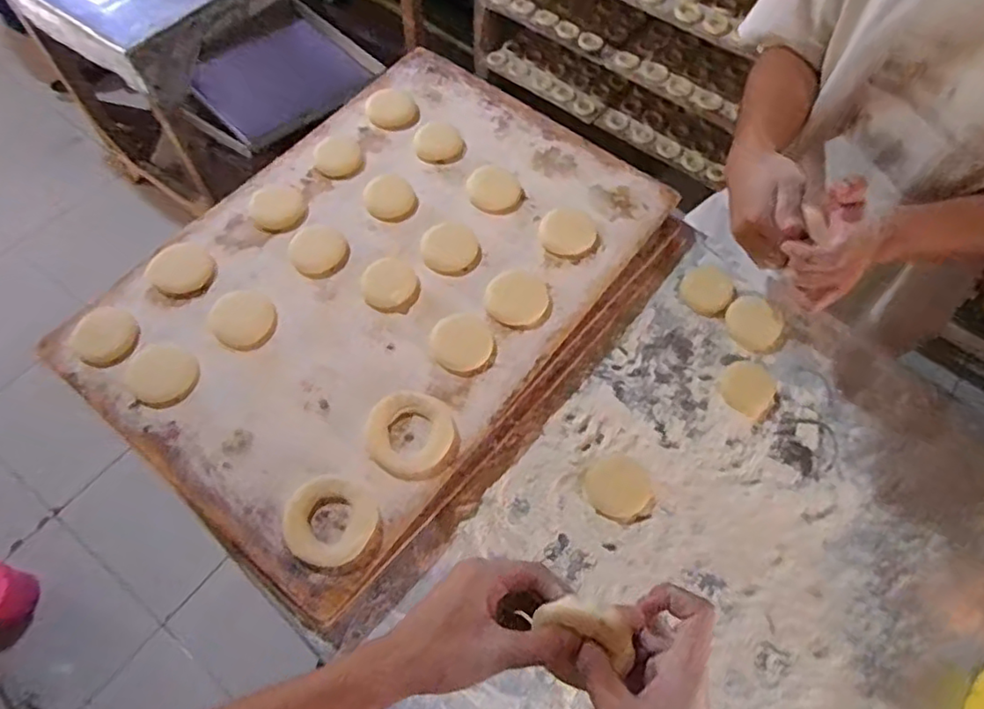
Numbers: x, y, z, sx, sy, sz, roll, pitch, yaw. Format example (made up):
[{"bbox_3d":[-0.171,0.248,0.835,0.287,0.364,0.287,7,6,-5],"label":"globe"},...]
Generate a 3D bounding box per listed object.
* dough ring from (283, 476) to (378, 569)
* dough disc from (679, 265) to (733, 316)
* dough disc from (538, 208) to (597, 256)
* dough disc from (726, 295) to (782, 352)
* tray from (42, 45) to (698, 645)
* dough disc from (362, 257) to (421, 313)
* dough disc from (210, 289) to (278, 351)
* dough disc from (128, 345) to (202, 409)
[{"bbox_3d":[-0.148,0.151,0.557,0.082,0.008,0.076,0,62,-1],"label":"dough ring"},{"bbox_3d":[0.254,-0.076,0.724,0.057,0.012,0.058,0,62,-1],"label":"dough disc"},{"bbox_3d":[0.089,-0.143,0.710,0.065,0.004,0.067,0,62,-1],"label":"dough disc"},{"bbox_3d":[0.302,-0.037,0.707,0.060,0.009,0.068,31,66,14],"label":"dough disc"},{"bbox_3d":[-0.115,-0.081,0.697,0.435,0.059,0.596,36,67,17],"label":"tray"},{"bbox_3d":[-0.111,-0.077,0.671,0.059,0.007,0.069,-19,64,-11],"label":"dough disc"},{"bbox_3d":[-0.264,-0.038,0.651,0.068,0.007,0.065,0,62,-1],"label":"dough disc"},{"bbox_3d":[-0.330,0.021,0.616,0.067,0.010,0.063,0,62,-1],"label":"dough disc"}]

